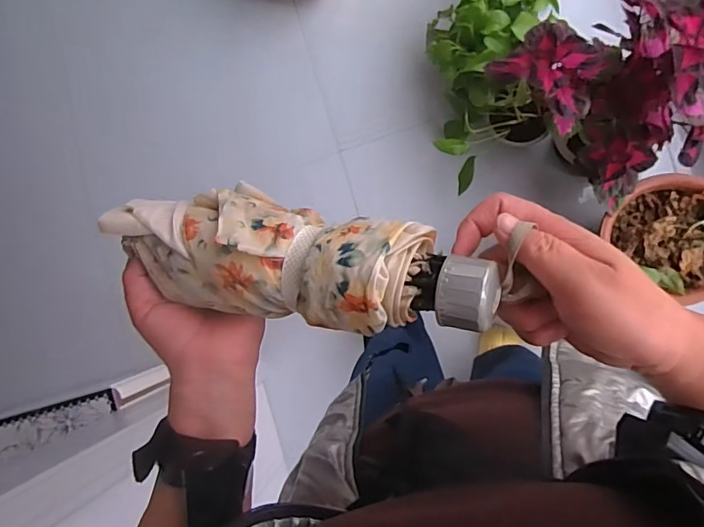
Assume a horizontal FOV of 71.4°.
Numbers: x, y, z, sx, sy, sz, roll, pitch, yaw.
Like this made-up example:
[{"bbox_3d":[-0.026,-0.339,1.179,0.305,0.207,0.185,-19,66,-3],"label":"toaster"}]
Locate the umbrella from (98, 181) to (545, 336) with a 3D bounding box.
[{"bbox_3d":[-0.035,-0.002,0.290,0.245,0.049,0.072,9,93,21],"label":"umbrella"}]

